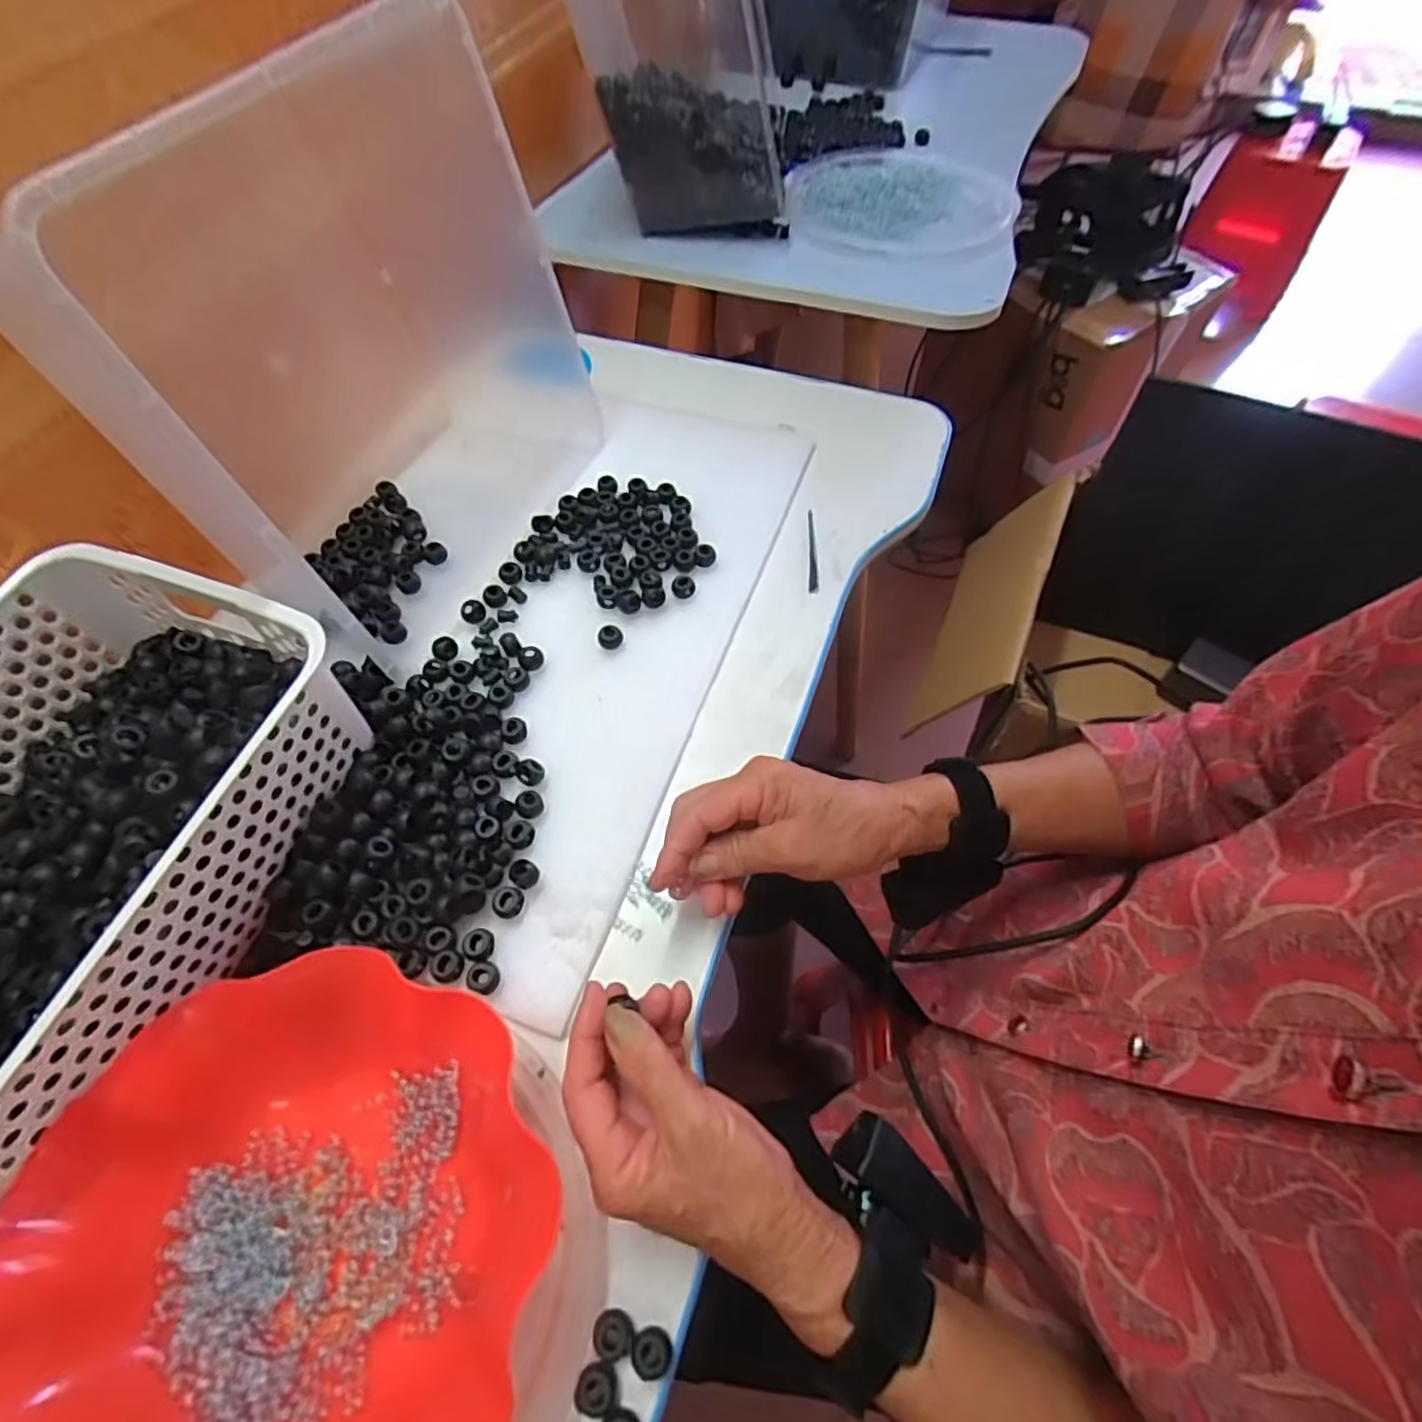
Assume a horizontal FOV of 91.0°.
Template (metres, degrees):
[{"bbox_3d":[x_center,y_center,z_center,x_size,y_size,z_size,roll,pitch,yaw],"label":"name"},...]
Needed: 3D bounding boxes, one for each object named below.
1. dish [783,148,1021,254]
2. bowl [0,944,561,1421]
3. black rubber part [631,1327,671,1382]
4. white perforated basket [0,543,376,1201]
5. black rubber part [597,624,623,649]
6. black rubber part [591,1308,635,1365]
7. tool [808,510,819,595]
[{"bbox_3d":[0.201,-0.551,0.746,0.232,0.020,0.247,-1,59,1],"label":"dish"},{"bbox_3d":[-0.183,0.237,0.311,0.220,0.063,0.228,-1,59,1],"label":"bowl"},{"bbox_3d":[-0.027,0.287,0.312,0.017,0.007,0.017,-1,59,1],"label":"black rubber part"},{"bbox_3d":[-0.354,0.075,0.370,0.206,0.107,0.309,20,60,7],"label":"white perforated basket"},{"bbox_3d":[-0.073,-0.055,0.509,0.018,0.010,0.018,-5,59,-2],"label":"black rubber part"},{"bbox_3d":[-0.045,0.282,0.316,0.018,0.006,0.018,-1,59,1],"label":"black rubber part"},{"bbox_3d":[0.083,-0.133,0.576,0.007,0.004,0.097,1,59,2],"label":"tool"}]

